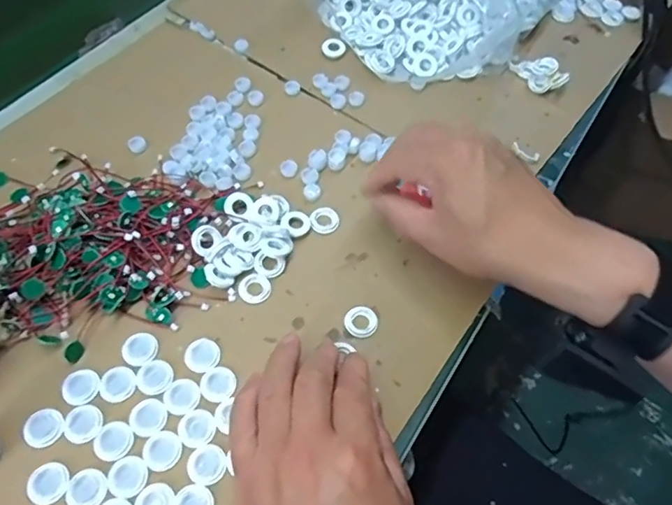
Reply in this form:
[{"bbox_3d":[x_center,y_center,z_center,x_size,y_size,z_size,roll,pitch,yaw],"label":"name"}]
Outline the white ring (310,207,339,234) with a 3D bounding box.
[{"bbox_3d":[-0.009,-0.026,0.414,0.022,0.004,0.024,1,58,-2],"label":"white ring"}]

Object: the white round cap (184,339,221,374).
[{"bbox_3d":[-0.090,0.069,0.354,0.023,0.004,0.022,1,58,-2],"label":"white round cap"}]

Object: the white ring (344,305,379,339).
[{"bbox_3d":[0.018,0.049,0.374,0.023,0.005,0.024,1,58,-2],"label":"white ring"}]

